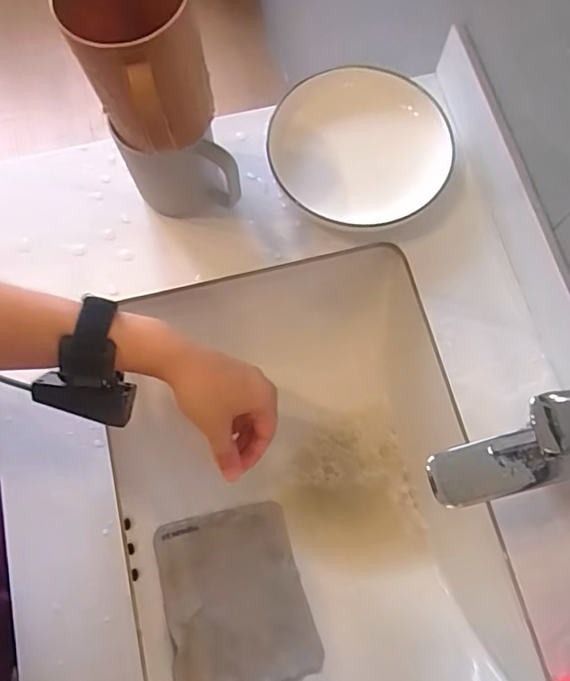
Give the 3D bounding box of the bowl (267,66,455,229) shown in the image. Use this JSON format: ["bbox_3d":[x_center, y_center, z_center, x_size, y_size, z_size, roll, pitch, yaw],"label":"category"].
[{"bbox_3d":[0.067,-0.184,0.517,0.163,0.049,0.164,0,74,0],"label":"bowl"}]

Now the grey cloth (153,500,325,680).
[{"bbox_3d":[-0.048,0.250,0.512,0.143,0.025,0.163,0,64,-35],"label":"grey cloth"}]

